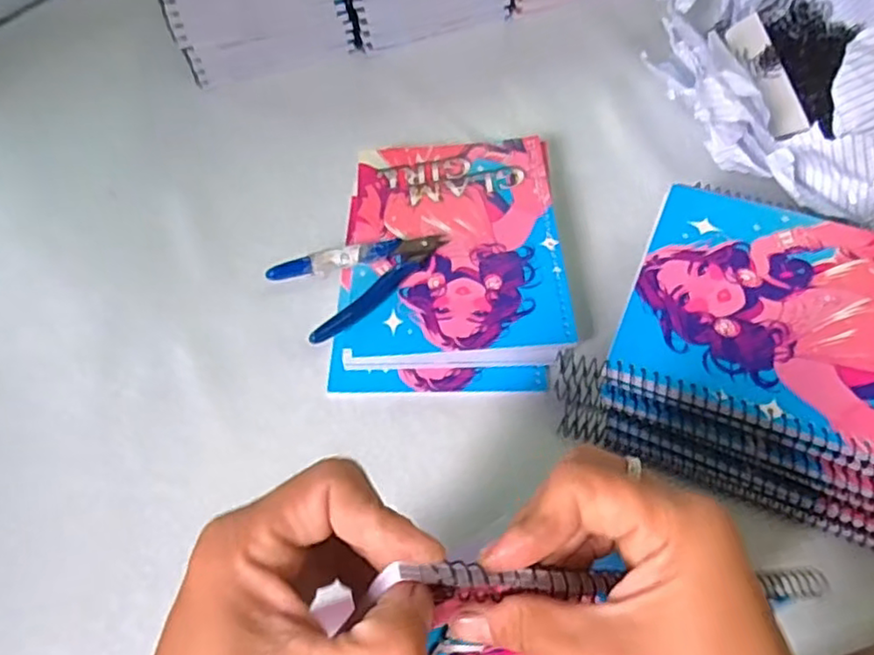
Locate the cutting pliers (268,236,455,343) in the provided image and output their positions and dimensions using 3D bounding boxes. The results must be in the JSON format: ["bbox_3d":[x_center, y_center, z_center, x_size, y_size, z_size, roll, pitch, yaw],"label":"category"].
[{"bbox_3d":[-0.051,-0.044,0.451,0.116,0.012,0.065,-33,61,-17],"label":"cutting pliers"}]

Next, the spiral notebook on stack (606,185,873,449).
[{"bbox_3d":[0.211,-0.008,0.356,0.196,0.009,0.146,20,60,15],"label":"spiral notebook on stack"}]

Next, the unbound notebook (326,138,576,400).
[{"bbox_3d":[0.012,-0.053,0.476,0.163,0.027,0.213,-2,57,3],"label":"unbound notebook"}]

